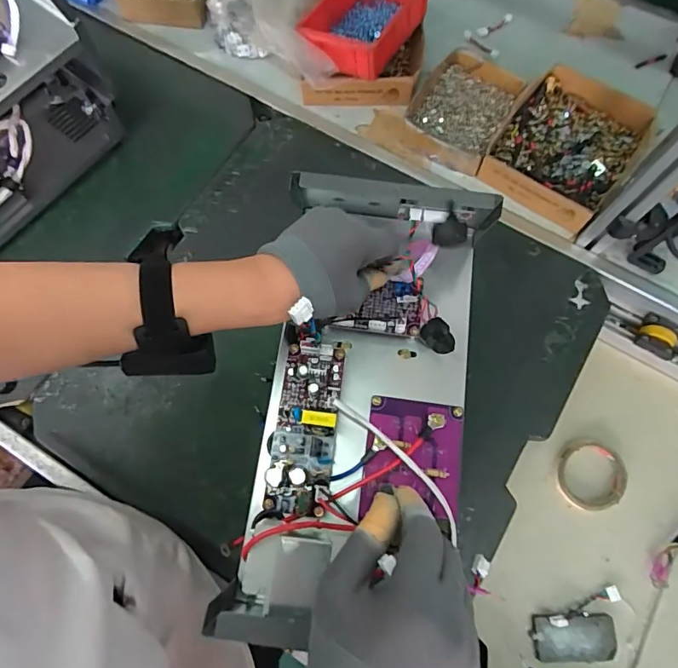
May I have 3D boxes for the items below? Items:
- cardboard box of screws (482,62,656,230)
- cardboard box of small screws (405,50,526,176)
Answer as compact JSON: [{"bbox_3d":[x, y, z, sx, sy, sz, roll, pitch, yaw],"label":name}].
[{"bbox_3d":[0.345,-0.290,0.732,0.183,0.052,0.250,34,74,10],"label":"cardboard box of screws"},{"bbox_3d":[0.194,-0.355,0.756,0.140,0.044,0.200,28,73,8],"label":"cardboard box of small screws"}]

